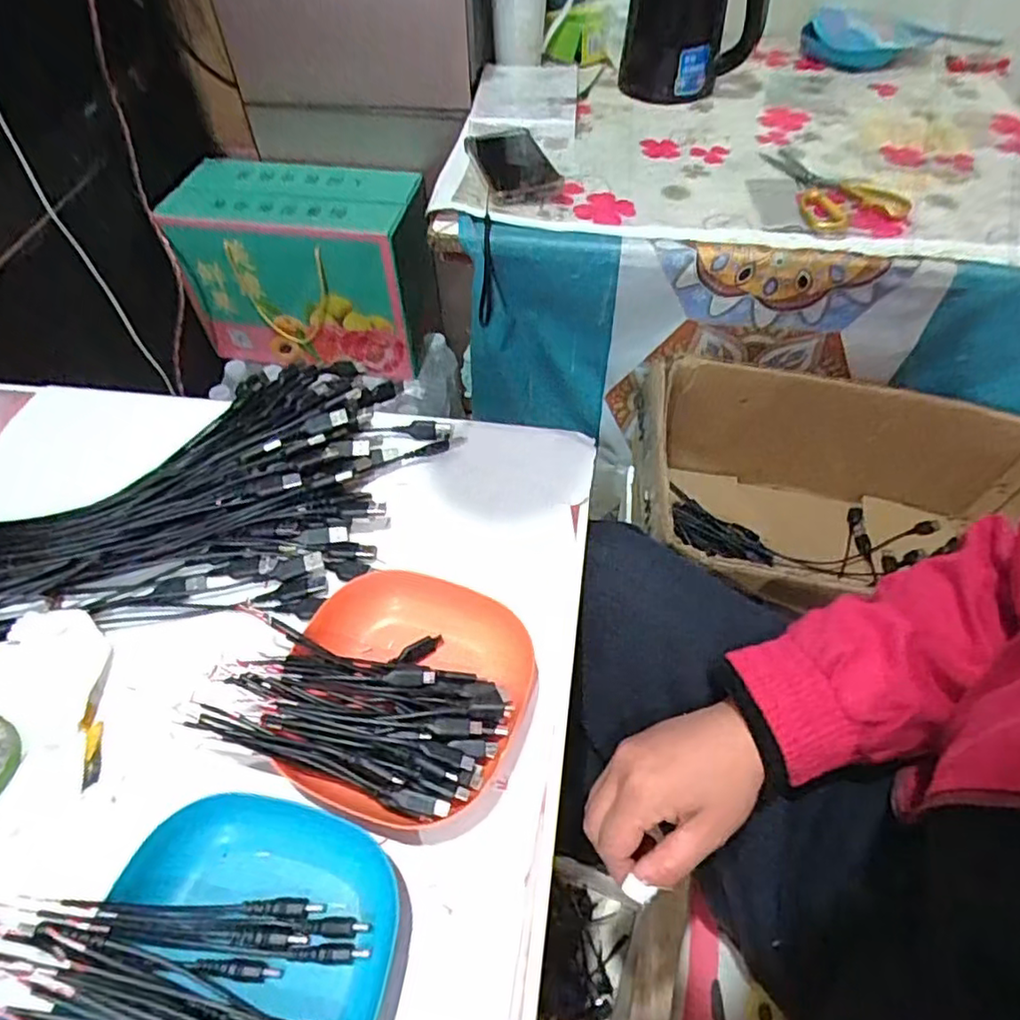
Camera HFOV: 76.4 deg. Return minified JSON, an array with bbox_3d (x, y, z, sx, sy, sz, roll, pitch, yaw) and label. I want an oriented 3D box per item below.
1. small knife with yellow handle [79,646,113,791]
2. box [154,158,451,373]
[{"bbox_3d":[-0.252,0.125,0.393,0.013,0.004,0.084,-12,54,-8],"label":"small knife with yellow handle"},{"bbox_3d":[-0.284,-0.354,0.955,0.324,0.229,0.164,9,54,7],"label":"box"}]

